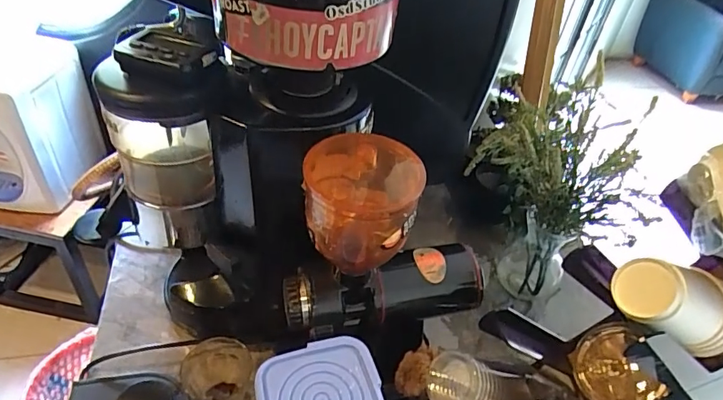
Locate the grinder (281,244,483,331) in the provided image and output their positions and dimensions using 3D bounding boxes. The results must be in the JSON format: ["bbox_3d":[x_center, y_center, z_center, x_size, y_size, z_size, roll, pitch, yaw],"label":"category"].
[{"bbox_3d":[0.026,0.097,0.523,0.215,0.060,0.058,-6,43,-16],"label":"grinder"}]

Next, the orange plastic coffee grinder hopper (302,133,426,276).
[{"bbox_3d":[0.001,0.005,0.443,0.099,0.105,0.095,10,41,3],"label":"orange plastic coffee grinder hopper"}]

